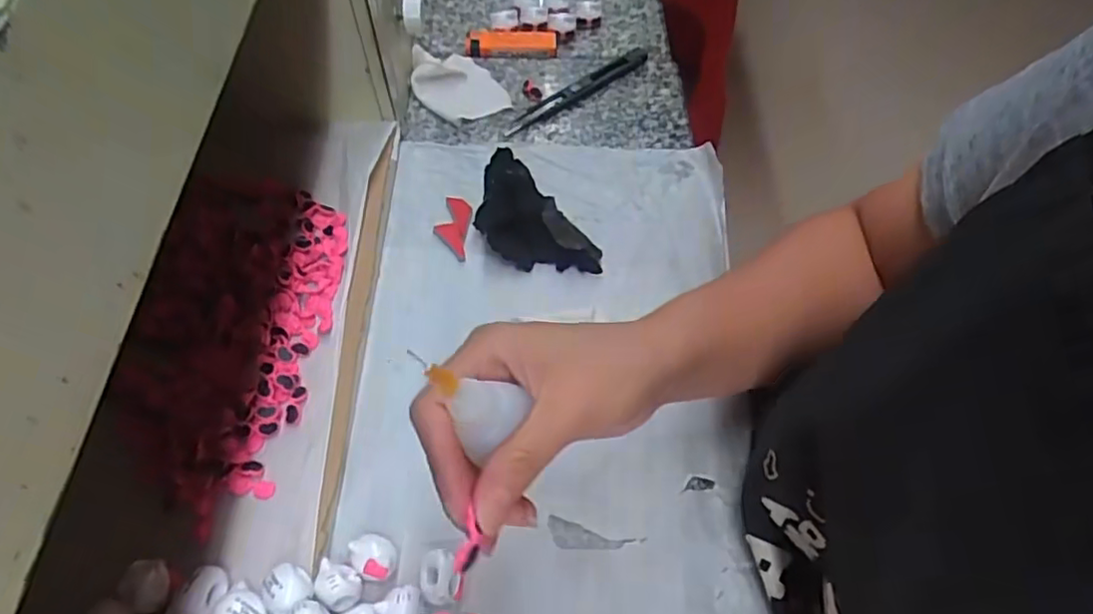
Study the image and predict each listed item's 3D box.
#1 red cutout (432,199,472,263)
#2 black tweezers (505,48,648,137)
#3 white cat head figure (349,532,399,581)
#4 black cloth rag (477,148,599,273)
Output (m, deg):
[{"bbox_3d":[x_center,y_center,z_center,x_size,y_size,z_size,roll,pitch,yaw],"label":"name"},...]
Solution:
[{"bbox_3d":[-0.066,-0.055,0.444,0.023,0.004,0.054,5,58,-1],"label":"red cutout"},{"bbox_3d":[0.029,-0.181,0.526,0.152,0.010,0.022,-34,66,-22],"label":"black tweezers"},{"bbox_3d":[-0.088,0.128,0.326,0.020,0.015,0.025,-35,67,-22],"label":"white cat head figure"},{"bbox_3d":[-0.013,-0.056,0.435,0.056,0.028,0.105,-35,67,-22],"label":"black cloth rag"}]

